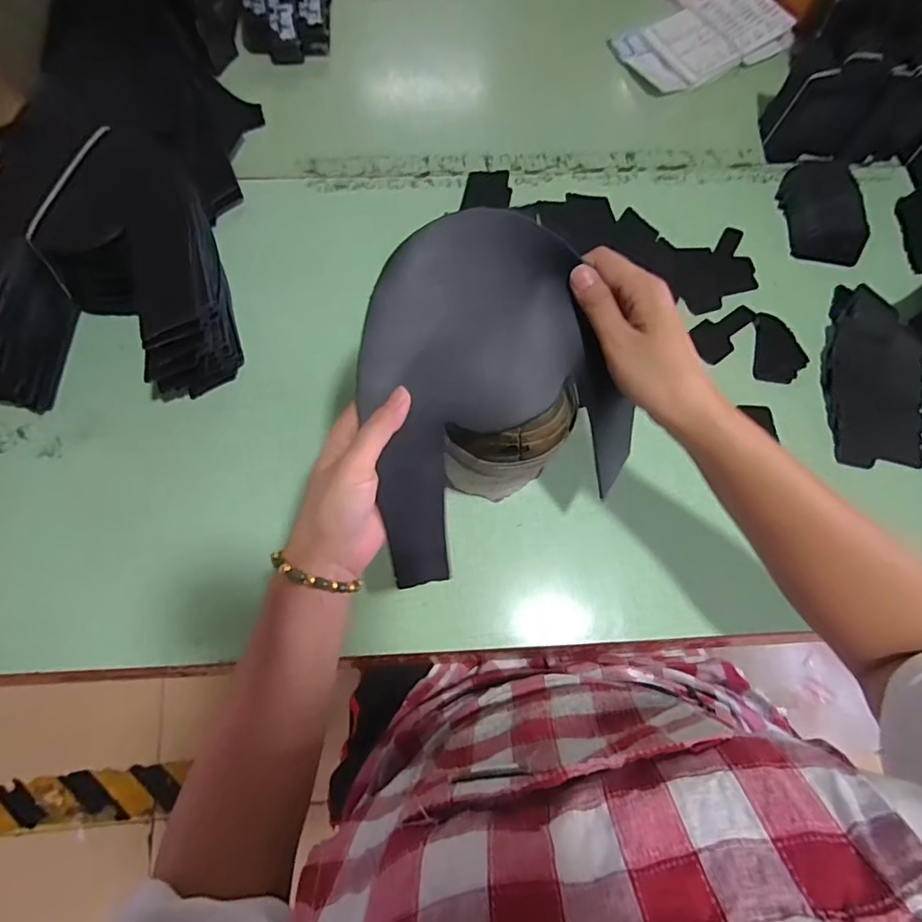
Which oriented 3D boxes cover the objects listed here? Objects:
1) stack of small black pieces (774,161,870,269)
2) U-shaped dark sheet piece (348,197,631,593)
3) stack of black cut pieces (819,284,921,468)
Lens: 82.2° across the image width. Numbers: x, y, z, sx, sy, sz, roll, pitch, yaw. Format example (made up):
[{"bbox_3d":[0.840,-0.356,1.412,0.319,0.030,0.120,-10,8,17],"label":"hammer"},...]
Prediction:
[{"bbox_3d":[0.409,-0.285,0.595,0.075,0.024,0.135,-3,74,-1],"label":"stack of small black pieces"},{"bbox_3d":[0.013,-0.049,0.376,0.208,0.060,0.217,-26,104,-4],"label":"U-shaped dark sheet piece"},{"bbox_3d":[0.422,-0.091,0.539,0.098,0.019,0.192,6,74,1],"label":"stack of black cut pieces"}]

